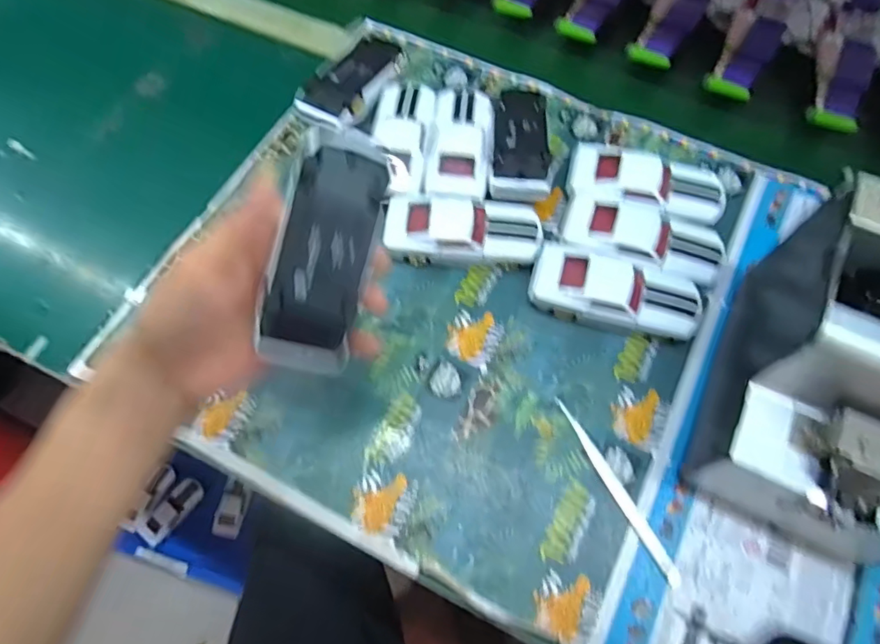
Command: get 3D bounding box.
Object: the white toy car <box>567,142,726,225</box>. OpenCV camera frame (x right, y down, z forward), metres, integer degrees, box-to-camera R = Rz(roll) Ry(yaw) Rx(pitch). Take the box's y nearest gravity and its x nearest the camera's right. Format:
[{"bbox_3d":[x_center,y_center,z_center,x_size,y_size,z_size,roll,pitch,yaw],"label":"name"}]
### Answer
[{"bbox_3d":[0.180,-0.119,0.469,0.132,0.036,0.065,14,65,5],"label":"white toy car"}]

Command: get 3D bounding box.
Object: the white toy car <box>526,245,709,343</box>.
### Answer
[{"bbox_3d":[0.139,-0.022,0.426,0.129,0.035,0.052,16,65,6],"label":"white toy car"}]

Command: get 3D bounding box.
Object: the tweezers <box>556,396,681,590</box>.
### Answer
[{"bbox_3d":[0.125,0.118,0.381,0.011,0.005,0.141,-25,68,-12],"label":"tweezers"}]

